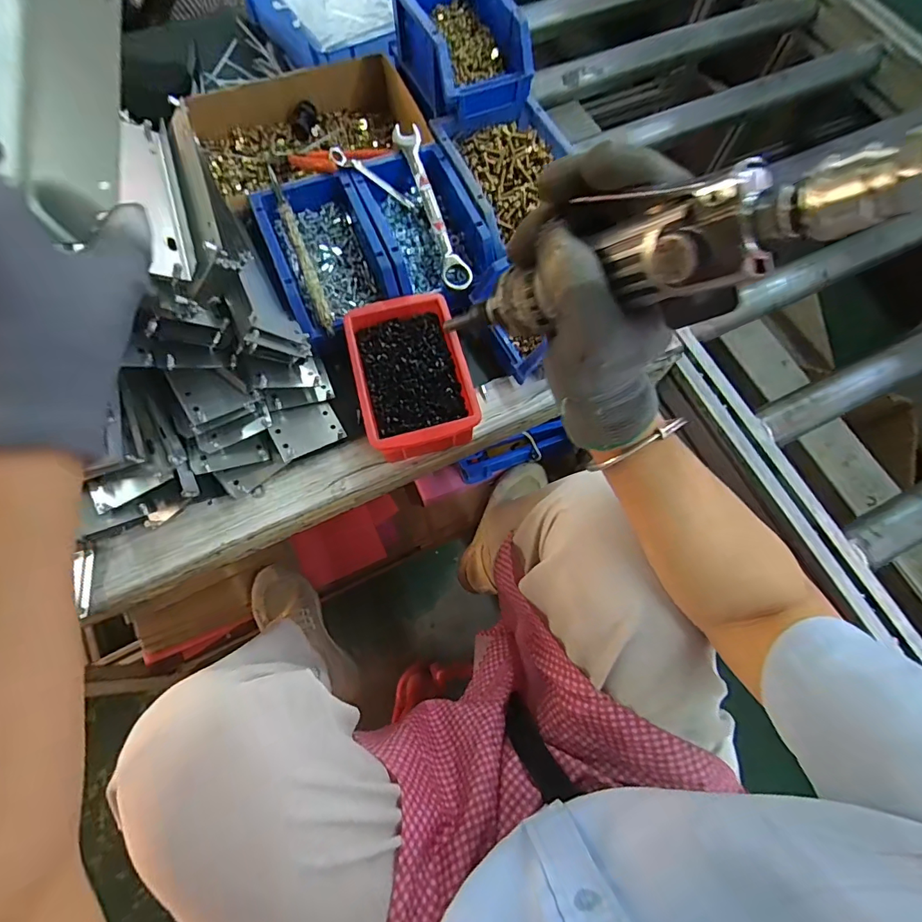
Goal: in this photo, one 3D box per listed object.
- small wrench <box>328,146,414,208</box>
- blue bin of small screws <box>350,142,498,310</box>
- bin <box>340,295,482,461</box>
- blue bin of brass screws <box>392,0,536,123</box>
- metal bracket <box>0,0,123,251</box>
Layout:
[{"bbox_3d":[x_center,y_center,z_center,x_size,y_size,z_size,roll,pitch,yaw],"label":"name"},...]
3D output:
[{"bbox_3d":[-0.092,-0.291,0.483,0.093,0.010,0.016,28,70,-17],"label":"small wrench"},{"bbox_3d":[-0.042,-0.242,0.488,0.107,0.066,0.157,-27,73,-10],"label":"blue bin of small screws"},{"bbox_3d":[-0.047,-0.080,0.437,0.102,0.046,0.152,-14,71,-6],"label":"bin"},{"bbox_3d":[-0.002,-0.450,0.499,0.101,0.070,0.158,-24,73,-9],"label":"blue bin of brass screws"},{"bbox_3d":[-0.216,-0.212,0.248,0.070,0.017,0.176,-7,88,-4],"label":"metal bracket"}]

